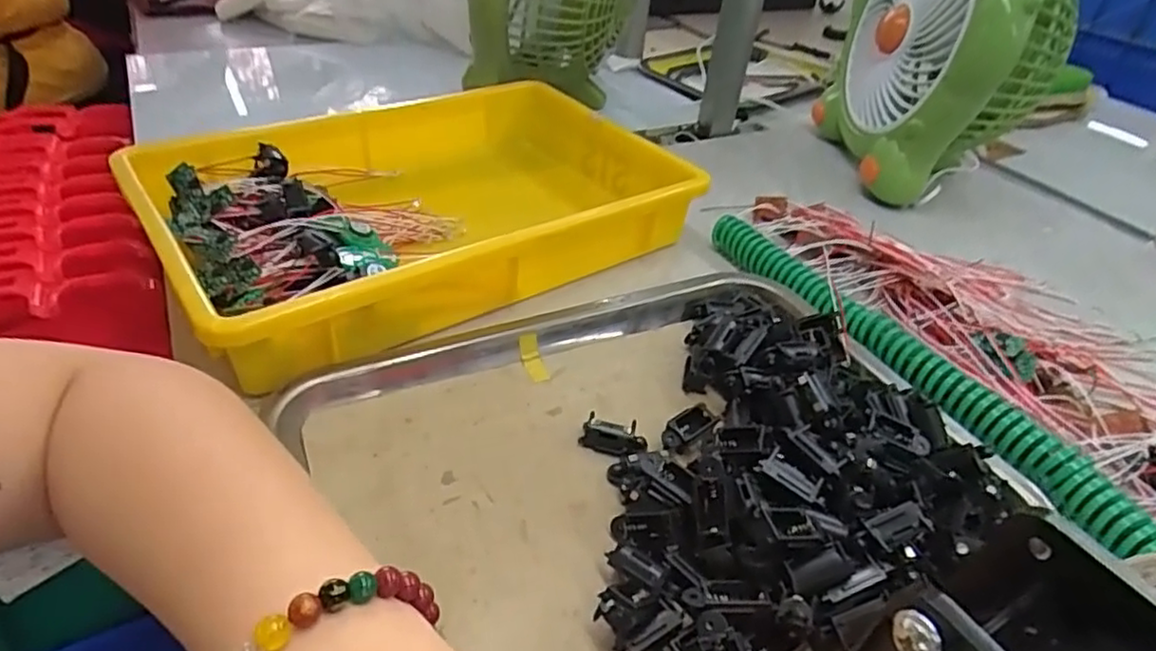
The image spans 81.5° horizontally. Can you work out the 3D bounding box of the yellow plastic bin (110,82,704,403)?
[{"bbox_3d":[-0.116,-0.094,0.509,0.366,0.069,0.252,-26,48,-34],"label":"yellow plastic bin"}]

